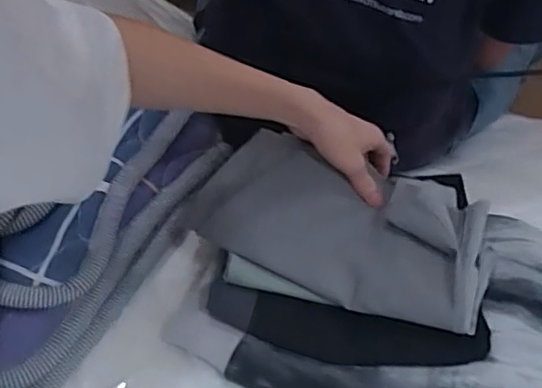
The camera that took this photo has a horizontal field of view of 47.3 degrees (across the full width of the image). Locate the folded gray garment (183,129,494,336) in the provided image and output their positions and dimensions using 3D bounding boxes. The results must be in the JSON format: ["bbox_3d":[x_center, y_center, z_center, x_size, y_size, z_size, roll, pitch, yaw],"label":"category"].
[{"bbox_3d":[0.071,0.020,0.601,0.278,0.059,0.154,20,46,13],"label":"folded gray garment"}]

